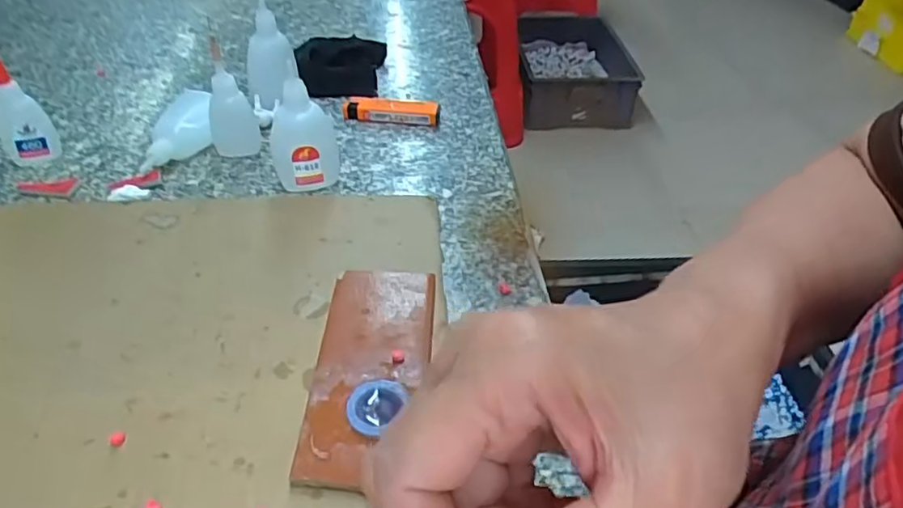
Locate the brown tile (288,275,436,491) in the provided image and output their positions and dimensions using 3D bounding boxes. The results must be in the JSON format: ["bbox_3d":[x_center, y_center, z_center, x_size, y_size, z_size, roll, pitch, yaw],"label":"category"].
[{"bbox_3d":[-0.041,0.057,0.324,0.057,0.009,0.133,2,41,2],"label":"brown tile"}]

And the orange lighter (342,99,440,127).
[{"bbox_3d":[-0.051,-0.120,0.526,0.081,0.018,0.019,3,41,3],"label":"orange lighter"}]

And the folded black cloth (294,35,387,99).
[{"bbox_3d":[-0.104,-0.191,0.592,0.082,0.033,0.120,-7,42,-8],"label":"folded black cloth"}]

